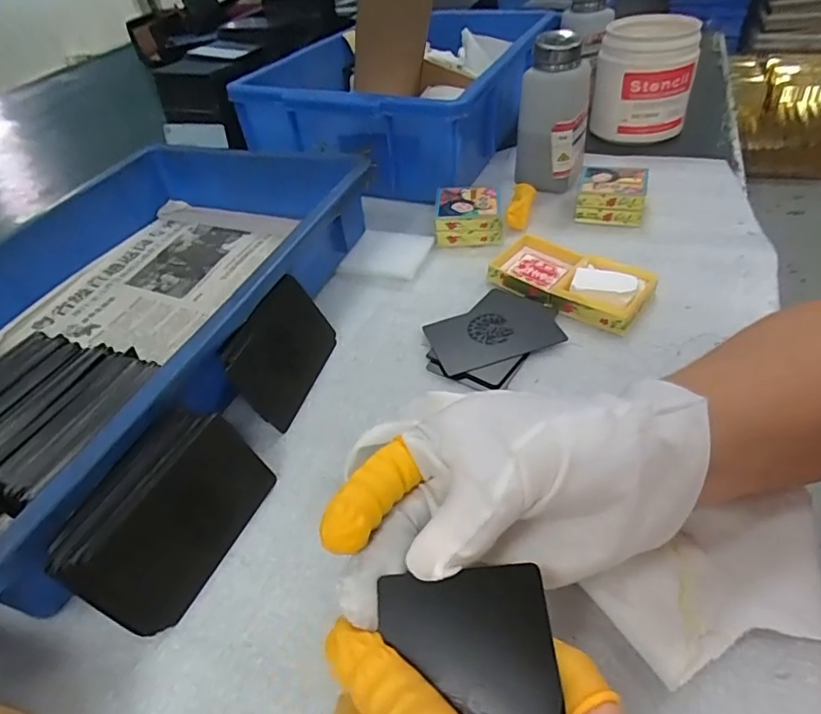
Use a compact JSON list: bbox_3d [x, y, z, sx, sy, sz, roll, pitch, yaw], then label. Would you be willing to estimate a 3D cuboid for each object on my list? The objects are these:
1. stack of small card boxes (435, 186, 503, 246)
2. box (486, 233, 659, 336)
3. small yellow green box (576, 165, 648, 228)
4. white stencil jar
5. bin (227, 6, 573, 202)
[{"bbox_3d":[0.051,-0.125,0.455,0.056,0.028,0.050,2,45,8],"label":"stack of small card boxes"},{"bbox_3d":[0.115,-0.060,0.387,0.115,0.021,0.056,28,53,29],"label":"box"},{"bbox_3d":[0.175,-0.142,0.458,0.054,0.032,0.048,10,46,15],"label":"small yellow green box"},{"bbox_3d":[0.247,-0.294,0.556,0.094,0.102,0.082,7,46,12],"label":"white stencil jar"},{"bbox_3d":[0.021,-0.309,0.603,0.233,0.098,0.376,19,49,23],"label":"bin"}]

